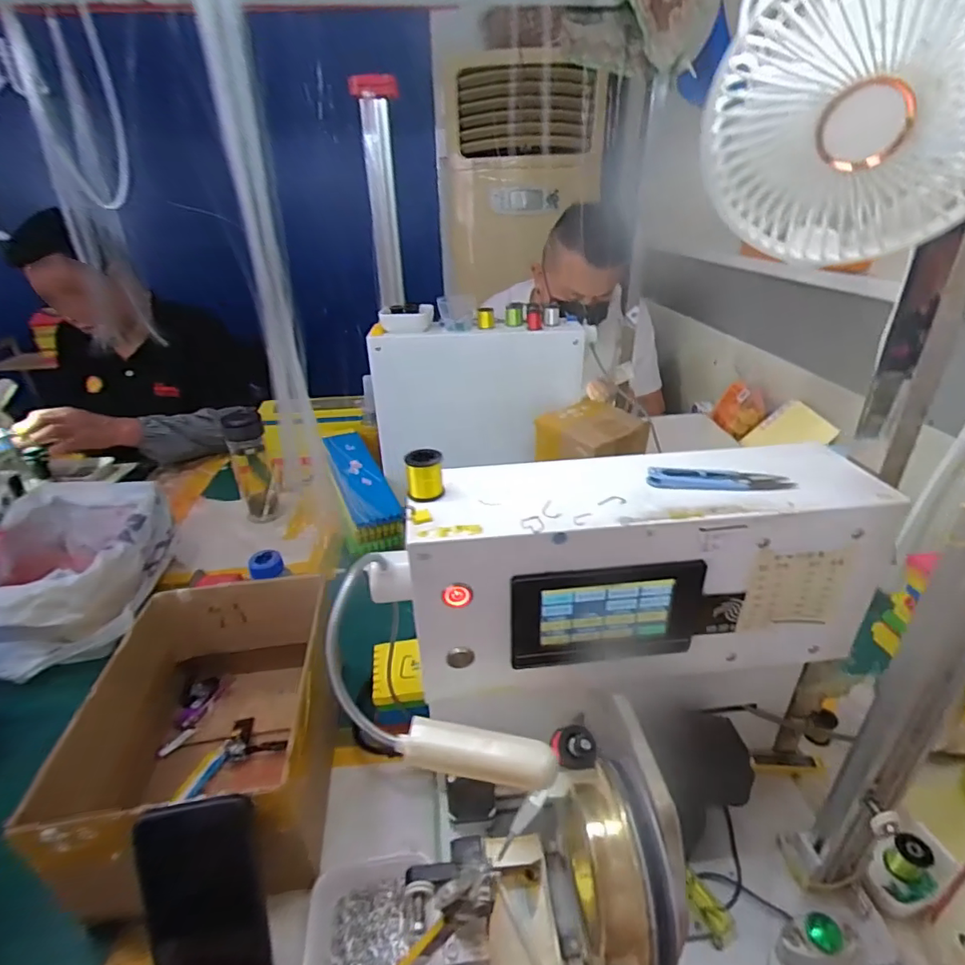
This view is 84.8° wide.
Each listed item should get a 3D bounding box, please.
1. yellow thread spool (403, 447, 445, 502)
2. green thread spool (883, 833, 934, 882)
[{"bbox_3d":[-0.041,-0.005,0.375,0.025,0.033,0.026,-1,29,1],"label":"yellow thread spool"},{"bbox_3d":[0.365,0.322,0.453,0.027,0.030,0.025,-1,29,1],"label":"green thread spool"}]

